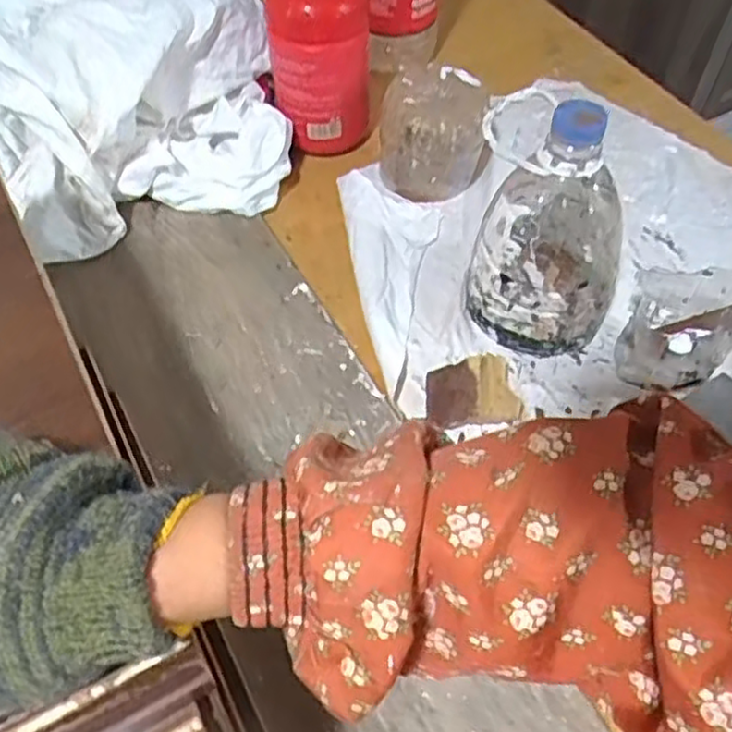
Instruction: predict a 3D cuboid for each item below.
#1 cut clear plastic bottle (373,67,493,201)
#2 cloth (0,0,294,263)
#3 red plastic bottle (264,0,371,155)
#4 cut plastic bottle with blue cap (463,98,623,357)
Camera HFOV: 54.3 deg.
[{"bbox_3d":[0.056,-0.205,0.625,0.095,0.080,0.087,2,54,2],"label":"cut clear plastic bottle"},{"bbox_3d":[-0.213,-0.271,0.635,0.247,0.105,0.304,-19,56,-13],"label":"cloth"},{"bbox_3d":[-0.041,-0.264,0.634,0.087,0.137,0.070,-6,54,-4],"label":"red plastic bottle"},{"bbox_3d":[0.125,-0.085,0.481,0.100,0.161,0.080,29,59,20],"label":"cut plastic bottle with blue cap"}]

